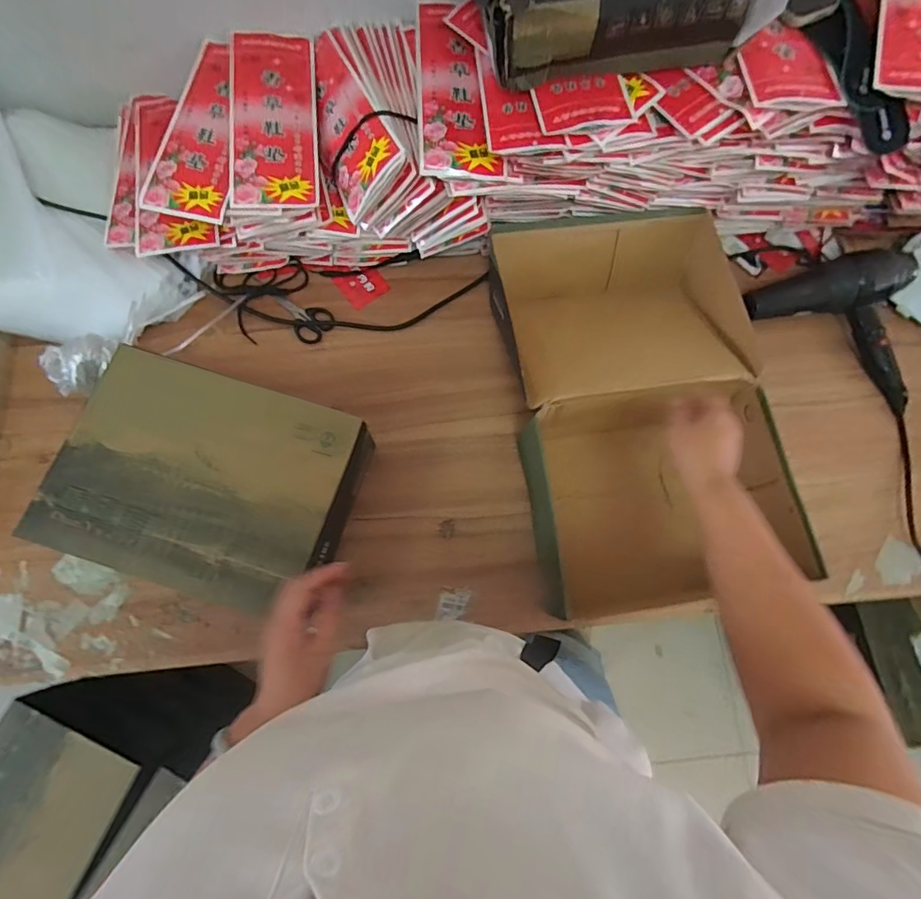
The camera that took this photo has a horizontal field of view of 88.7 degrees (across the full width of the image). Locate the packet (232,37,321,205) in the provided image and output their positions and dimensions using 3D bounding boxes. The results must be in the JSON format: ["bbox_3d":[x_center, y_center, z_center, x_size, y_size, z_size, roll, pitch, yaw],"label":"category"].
[{"bbox_3d":[-0.271,-0.483,0.679,0.117,0.007,0.295,-4,76,-2],"label":"packet"}]

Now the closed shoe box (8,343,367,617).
[{"bbox_3d":[-0.309,0.041,0.608,0.327,0.131,0.256,17,77,3],"label":"closed shoe box"}]

